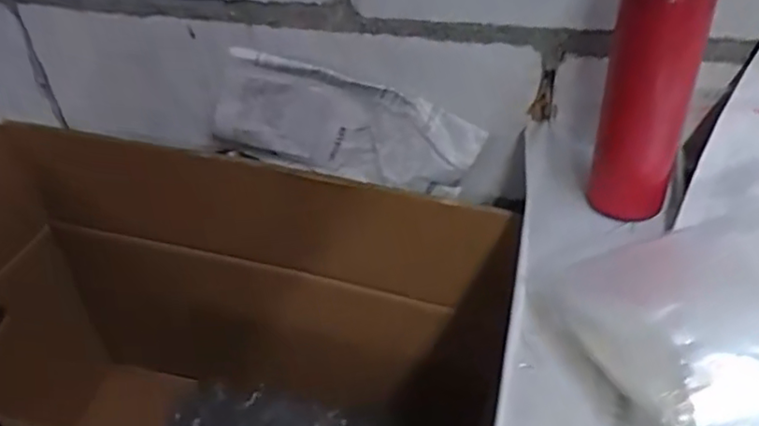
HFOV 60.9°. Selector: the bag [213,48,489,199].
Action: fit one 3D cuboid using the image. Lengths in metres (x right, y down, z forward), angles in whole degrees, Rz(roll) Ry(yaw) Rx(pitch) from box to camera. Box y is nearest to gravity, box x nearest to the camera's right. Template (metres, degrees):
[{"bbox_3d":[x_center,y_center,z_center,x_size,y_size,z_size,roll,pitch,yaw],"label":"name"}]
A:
[{"bbox_3d":[-0.032,-0.081,0.656,0.255,0.126,0.036,14,41,-8],"label":"bag"}]

